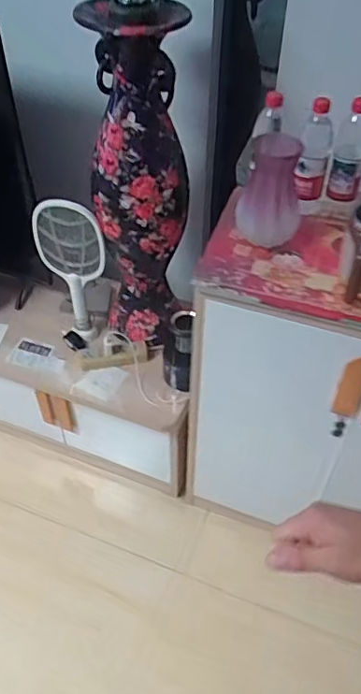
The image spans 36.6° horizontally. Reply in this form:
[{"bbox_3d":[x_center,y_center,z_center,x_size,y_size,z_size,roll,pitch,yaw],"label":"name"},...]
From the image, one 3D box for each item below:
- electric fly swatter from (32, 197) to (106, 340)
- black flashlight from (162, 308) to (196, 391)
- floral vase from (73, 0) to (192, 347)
[{"bbox_3d":[-0.271,-0.185,1.377,0.164,0.423,0.057,18,49,15],"label":"electric fly swatter"},{"bbox_3d":[-0.007,0.011,1.349,0.069,0.206,0.084,3,47,2],"label":"black flashlight"},{"bbox_3d":[-0.089,-0.332,1.234,0.194,0.785,0.187,-1,47,-2],"label":"floral vase"}]

